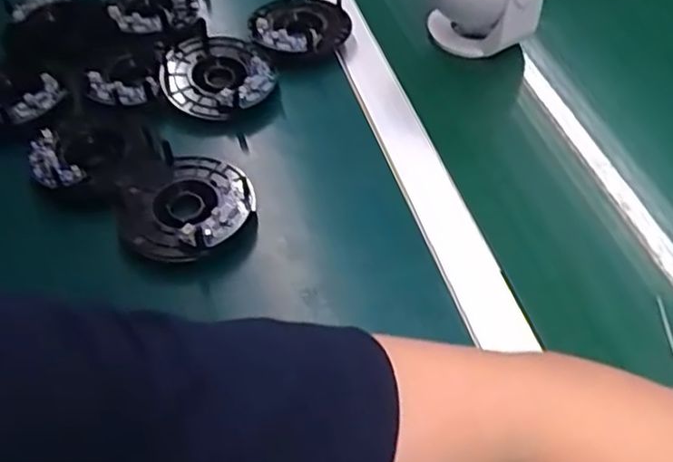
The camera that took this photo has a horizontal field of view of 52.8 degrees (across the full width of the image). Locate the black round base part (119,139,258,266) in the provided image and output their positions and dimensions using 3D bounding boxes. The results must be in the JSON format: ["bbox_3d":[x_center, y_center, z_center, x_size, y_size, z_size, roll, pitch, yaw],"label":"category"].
[{"bbox_3d":[-0.117,-0.021,0.518,0.095,0.021,0.101,1,52,-2],"label":"black round base part"}]

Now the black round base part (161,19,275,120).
[{"bbox_3d":[-0.112,-0.148,0.627,0.095,0.021,0.111,-21,56,-18],"label":"black round base part"}]

